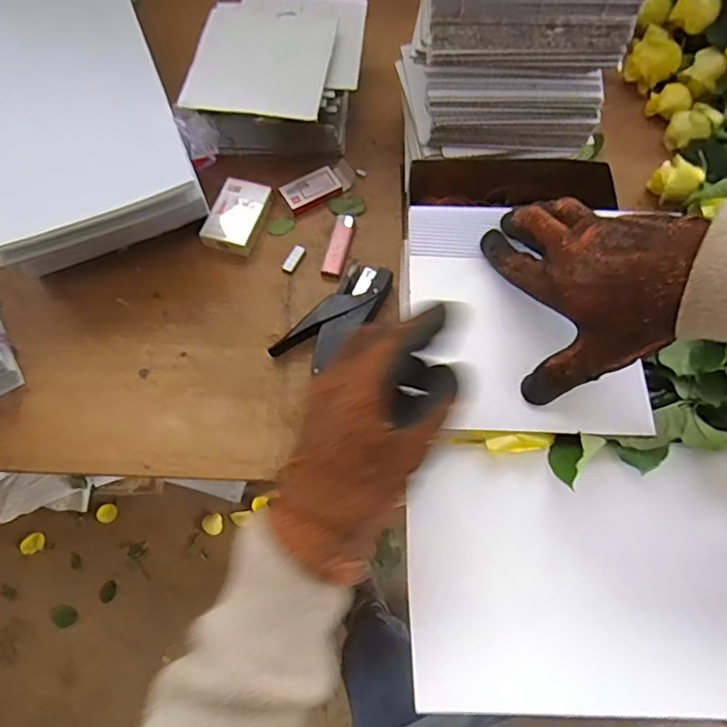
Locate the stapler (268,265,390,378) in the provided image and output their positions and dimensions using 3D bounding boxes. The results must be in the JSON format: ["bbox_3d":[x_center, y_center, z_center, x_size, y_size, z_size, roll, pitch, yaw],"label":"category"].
[{"bbox_3d":[-0.027,-0.048,0.563,0.065,0.034,0.142,41,75,16],"label":"stapler"}]

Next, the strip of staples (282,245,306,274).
[{"bbox_3d":[-0.079,-0.119,0.609,0.014,0.005,0.036,24,71,11],"label":"strip of staples"}]

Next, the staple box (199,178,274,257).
[{"bbox_3d":[-0.146,-0.171,0.622,0.057,0.022,0.088,16,69,8],"label":"staple box"}]

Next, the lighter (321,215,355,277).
[{"bbox_3d":[-0.029,-0.135,0.610,0.023,0.011,0.079,11,69,6],"label":"lighter"}]

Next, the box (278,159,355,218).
[{"bbox_3d":[-0.052,-0.214,0.641,0.092,0.015,0.038,-31,71,-11],"label":"box"}]

